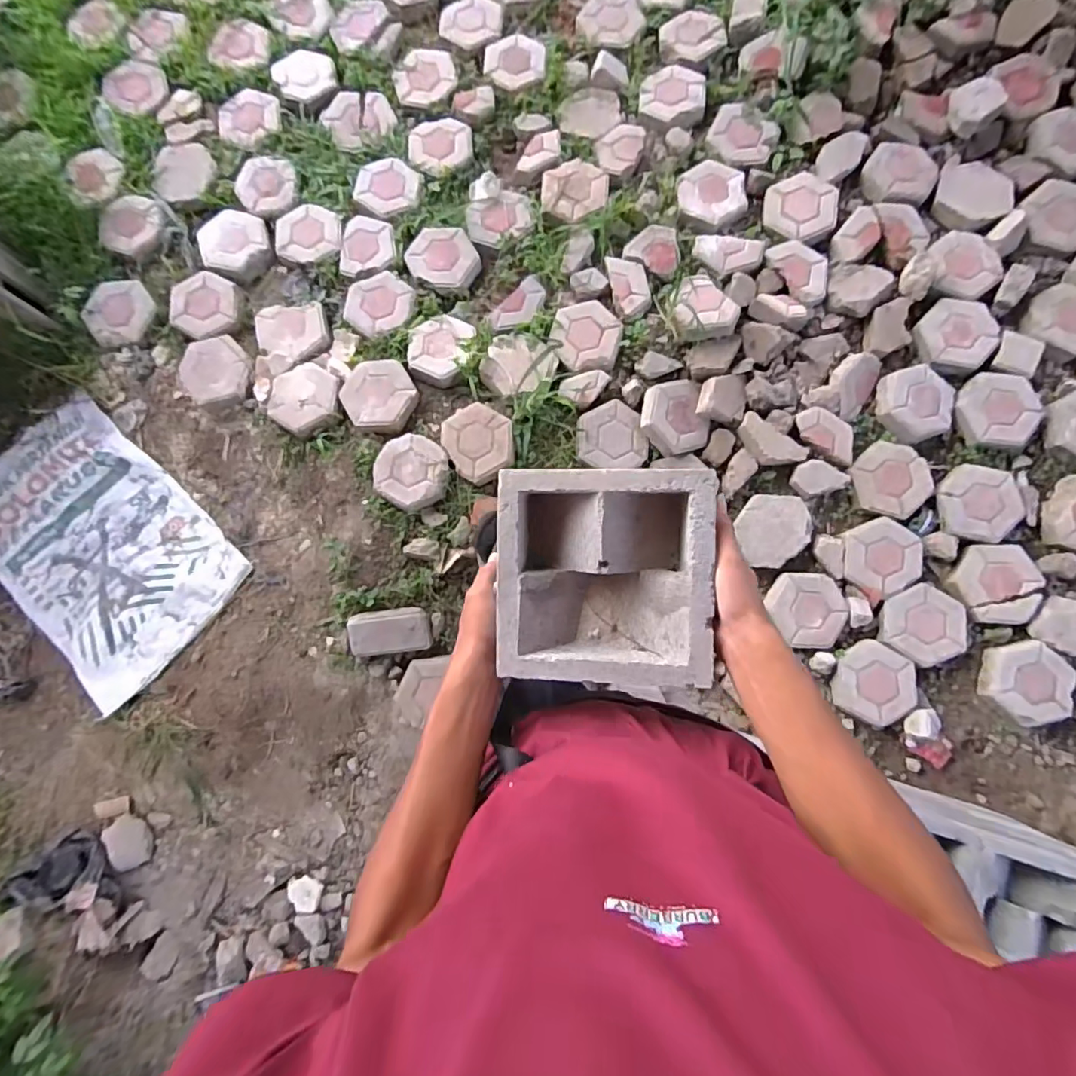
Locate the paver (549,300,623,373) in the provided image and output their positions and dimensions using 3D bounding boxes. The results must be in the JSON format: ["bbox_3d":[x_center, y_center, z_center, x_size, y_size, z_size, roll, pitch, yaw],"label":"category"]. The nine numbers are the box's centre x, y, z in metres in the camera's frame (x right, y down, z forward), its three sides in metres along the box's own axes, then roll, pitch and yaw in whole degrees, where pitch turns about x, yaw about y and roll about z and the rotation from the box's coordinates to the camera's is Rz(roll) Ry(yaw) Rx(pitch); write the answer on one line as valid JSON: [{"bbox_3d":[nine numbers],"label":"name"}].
[{"bbox_3d":[0.138,-0.579,1.573,0.205,0.047,0.212,18,84,4],"label":"paver"}]

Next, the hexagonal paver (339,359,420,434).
[{"bbox_3d":[-0.450,-0.406,1.538,0.198,0.044,0.229,-33,83,-2],"label":"hexagonal paver"}]

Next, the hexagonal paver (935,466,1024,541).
[{"bbox_3d":[1.209,-0.098,1.469,0.210,0.043,0.214,13,84,4],"label":"hexagonal paver"}]

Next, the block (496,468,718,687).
[{"bbox_3d":[0.061,0.038,0.529,0.193,0.093,0.194,1,83,2],"label":"block"}]

